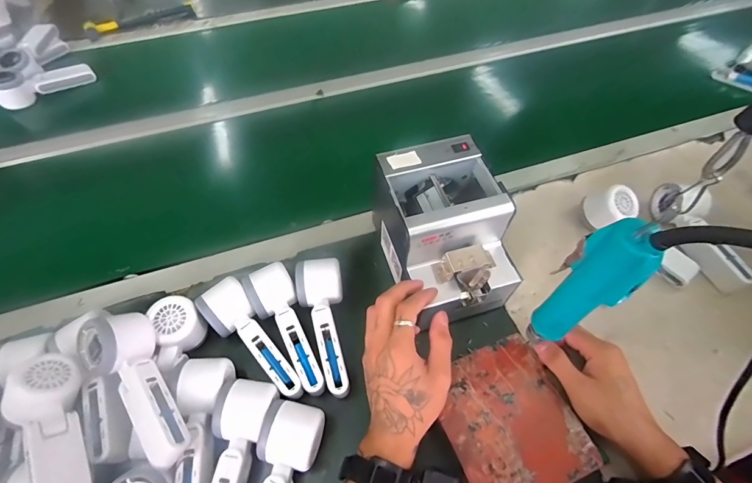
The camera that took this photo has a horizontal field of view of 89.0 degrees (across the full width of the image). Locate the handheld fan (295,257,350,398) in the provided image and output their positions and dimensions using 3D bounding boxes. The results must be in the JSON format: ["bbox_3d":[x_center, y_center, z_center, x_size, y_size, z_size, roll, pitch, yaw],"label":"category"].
[{"bbox_3d":[-0.062,0.098,0.452,0.057,0.047,0.161,-8,56,-4],"label":"handheld fan"}]

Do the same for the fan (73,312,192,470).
[{"bbox_3d":[-0.236,0.140,0.379,0.067,0.051,0.165,-38,63,-22],"label":"fan"}]

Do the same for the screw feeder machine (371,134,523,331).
[{"bbox_3d":[0.084,-0.009,0.470,0.121,0.141,0.170,-16,57,-10],"label":"screw feeder machine"}]

